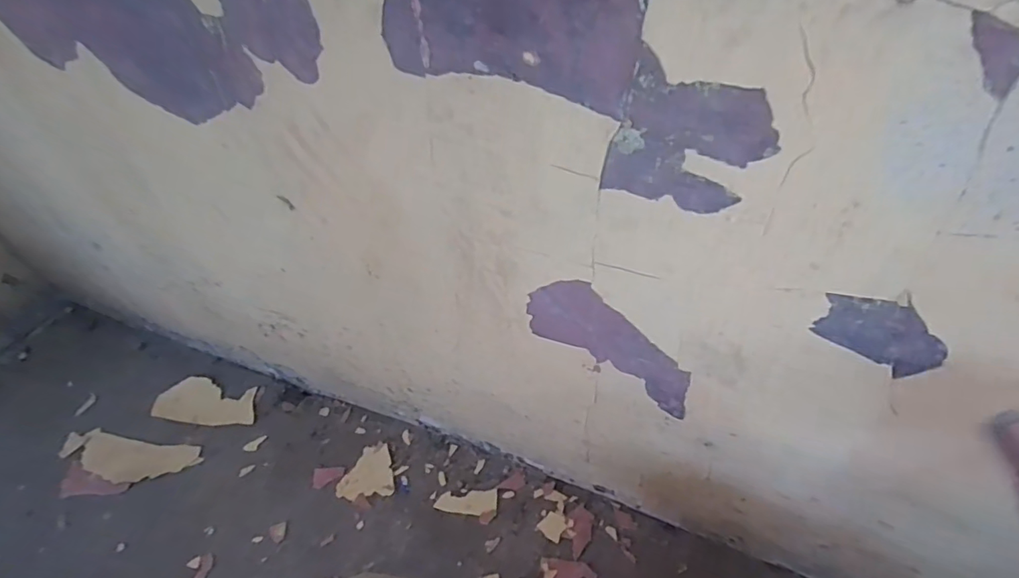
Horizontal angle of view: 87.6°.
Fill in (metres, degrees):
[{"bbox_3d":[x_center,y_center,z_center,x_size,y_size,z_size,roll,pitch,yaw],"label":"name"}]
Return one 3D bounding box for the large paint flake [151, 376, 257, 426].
[{"bbox_3d":[-0.516,0.192,0.907,0.185,0.014,0.084,4,48,7],"label":"large paint flake"}]

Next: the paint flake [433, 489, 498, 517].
[{"bbox_3d":[-0.059,0.297,0.736,0.085,0.005,0.034,-2,47,2],"label":"paint flake"}]

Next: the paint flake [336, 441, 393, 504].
[{"bbox_3d":[-0.211,0.269,0.784,0.080,0.008,0.078,-7,47,-3],"label":"paint flake"}]

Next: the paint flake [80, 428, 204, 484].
[{"bbox_3d":[-0.610,0.269,0.850,0.221,0.012,0.074,7,48,11],"label":"paint flake"}]

